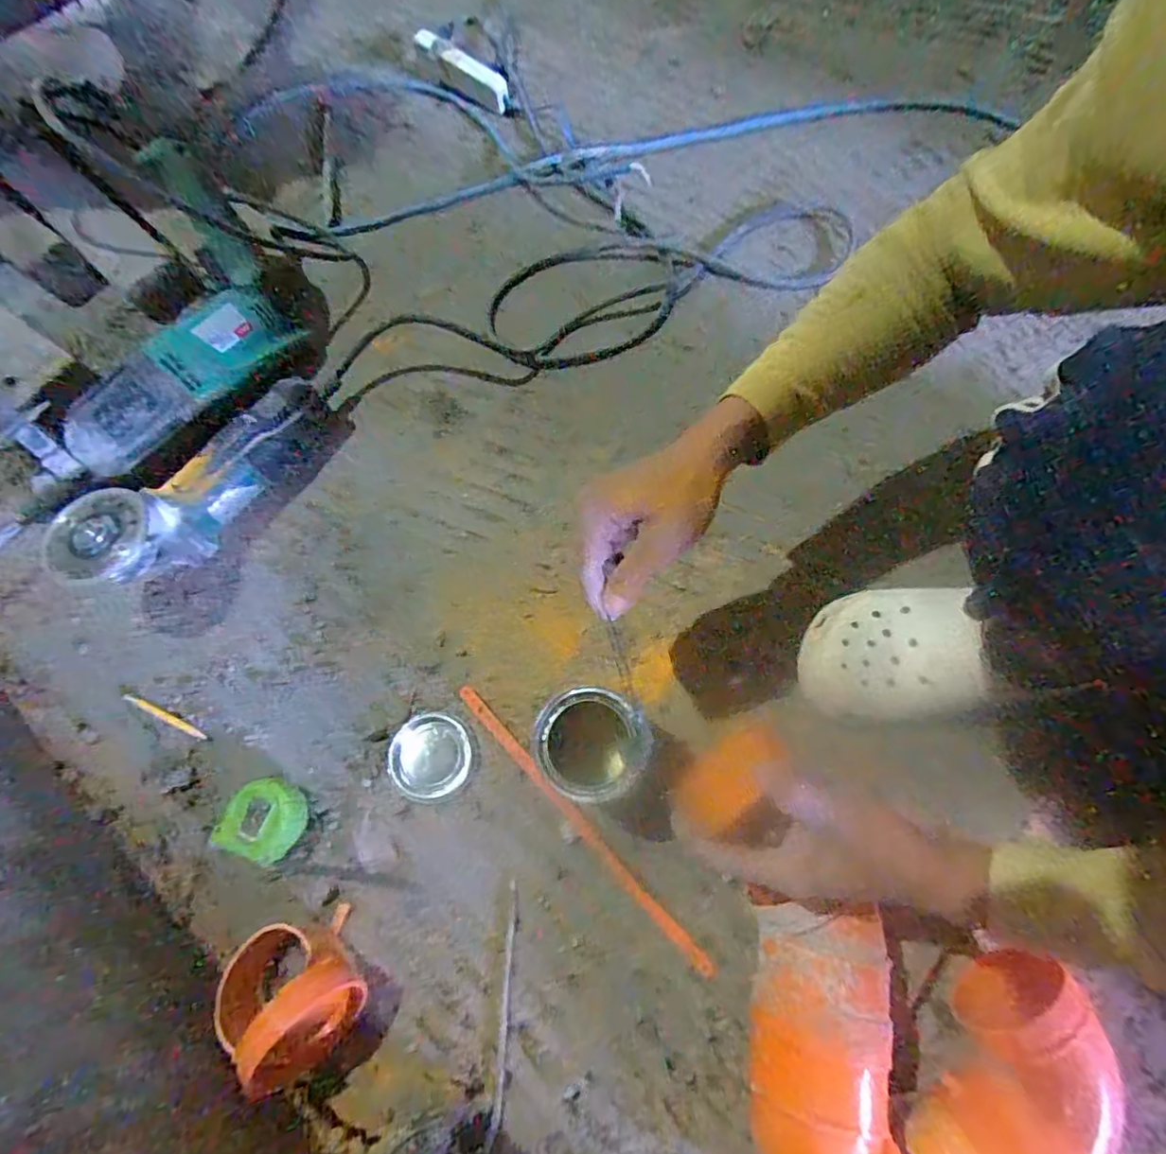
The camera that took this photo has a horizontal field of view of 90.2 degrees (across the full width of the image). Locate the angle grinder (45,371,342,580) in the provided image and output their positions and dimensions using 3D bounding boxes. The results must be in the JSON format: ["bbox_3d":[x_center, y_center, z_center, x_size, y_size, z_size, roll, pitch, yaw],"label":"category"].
[{"bbox_3d":[-0.369,-0.088,0.583,0.082,0.093,0.281,40,78,16],"label":"angle grinder"}]

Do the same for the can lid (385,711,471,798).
[{"bbox_3d":[-0.139,0.161,0.525,0.073,0.007,0.071,-2,71,4],"label":"can lid"}]

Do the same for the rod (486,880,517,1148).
[{"bbox_3d":[-0.061,0.338,0.459,0.008,0.006,0.173,1,71,5],"label":"rod"}]

